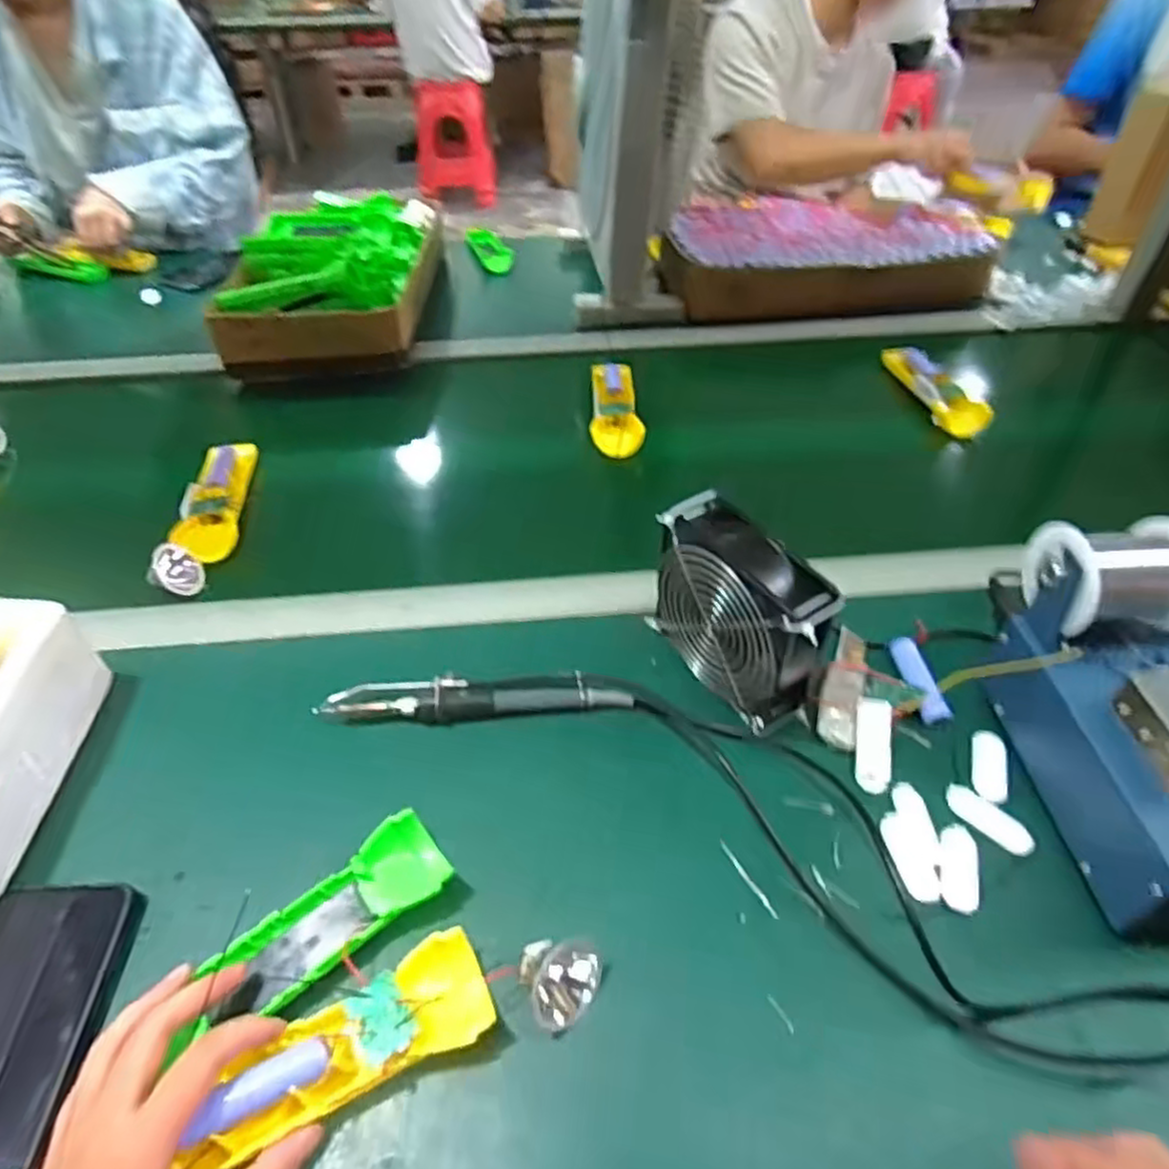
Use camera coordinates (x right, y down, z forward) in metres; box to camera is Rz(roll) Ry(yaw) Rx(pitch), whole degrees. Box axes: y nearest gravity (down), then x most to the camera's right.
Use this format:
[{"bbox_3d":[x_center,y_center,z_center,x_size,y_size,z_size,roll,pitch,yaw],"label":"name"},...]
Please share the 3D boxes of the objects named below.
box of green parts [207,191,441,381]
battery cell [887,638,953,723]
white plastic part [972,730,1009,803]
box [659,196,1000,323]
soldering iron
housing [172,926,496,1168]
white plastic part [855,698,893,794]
[{"bbox_3d":[-0.317,-0.411,0.930,0.241,0.102,0.379,-5,45,-5],"label":"box of green parts"},{"bbox_3d":[0.238,0.068,0.509,0.018,0.018,0.071,-3,44,-3],"label":"battery cell"},{"bbox_3d":[0.269,0.117,0.472,0.021,0.007,0.051,15,46,15],"label":"white plastic part"},{"bbox_3d":[0.317,-0.466,0.999,0.419,0.079,0.260,-6,45,-6],"label":"box"},{"bbox_3d":[-0.076,0.080,0.503,0.211,0.019,0.030,-5,45,-5],"label":"soldering iron"},{"bbox_3d":[-0.115,0.224,0.342,0.141,0.026,0.048,-23,49,-23],"label":"housing"},{"bbox_3d":[0.193,0.106,0.477,0.021,0.011,0.064,9,66,9],"label":"white plastic part"}]

